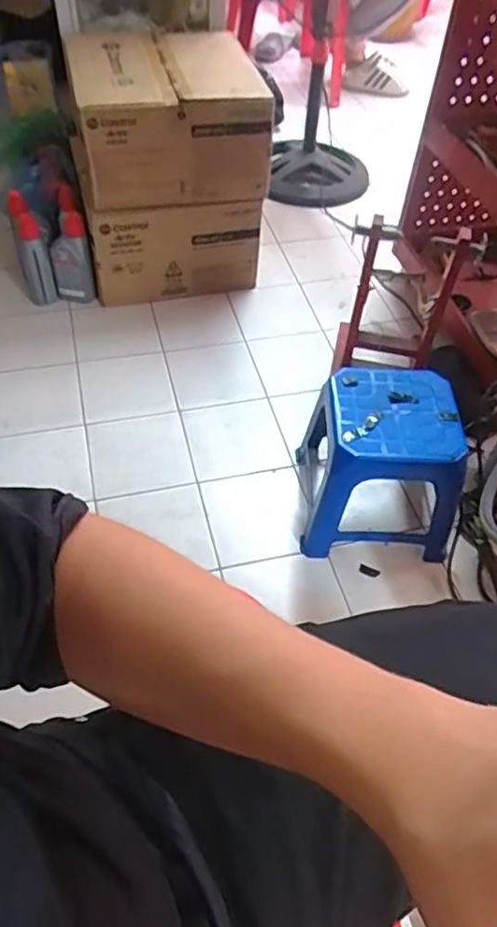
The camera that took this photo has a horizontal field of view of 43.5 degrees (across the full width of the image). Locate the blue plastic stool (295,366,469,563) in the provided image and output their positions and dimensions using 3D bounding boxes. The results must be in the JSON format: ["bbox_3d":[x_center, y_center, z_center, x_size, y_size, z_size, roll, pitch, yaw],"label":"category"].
[{"bbox_3d":[0.238,0.001,1.142,0.257,0.273,0.267,3,50,-1],"label":"blue plastic stool"}]

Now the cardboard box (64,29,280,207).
[{"bbox_3d":[-0.195,-0.825,1.453,0.394,0.241,0.416,-10,54,-11],"label":"cardboard box"}]

